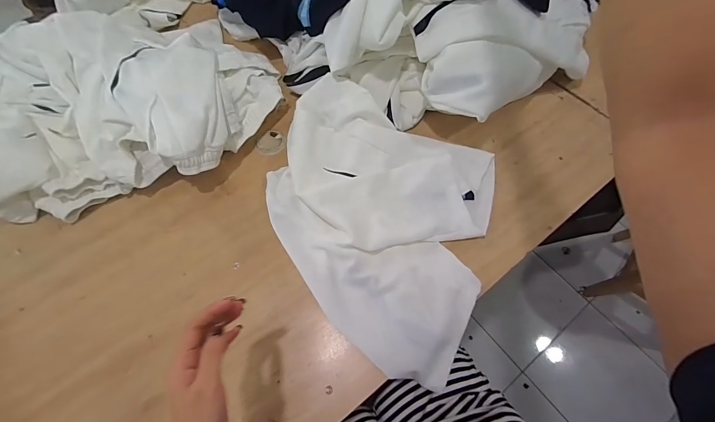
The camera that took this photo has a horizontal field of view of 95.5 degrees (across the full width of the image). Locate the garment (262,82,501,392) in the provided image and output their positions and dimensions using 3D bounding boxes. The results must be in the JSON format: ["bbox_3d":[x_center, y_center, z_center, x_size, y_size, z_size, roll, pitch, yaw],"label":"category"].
[{"bbox_3d":[0.027,-0.003,0.572,0.425,0.077,0.434,23,66,12],"label":"garment"}]

